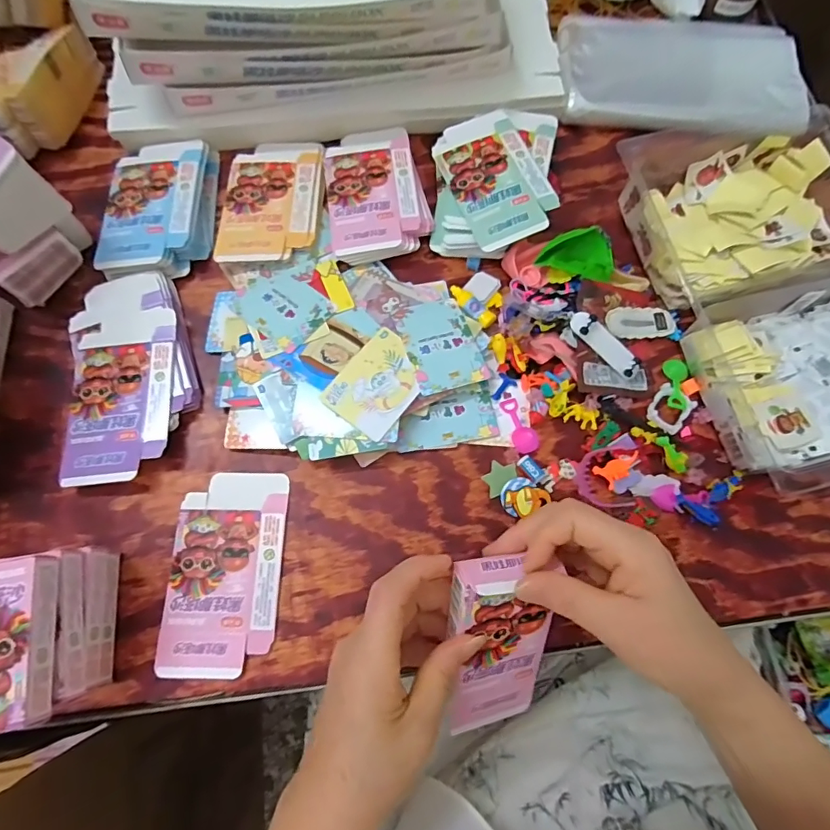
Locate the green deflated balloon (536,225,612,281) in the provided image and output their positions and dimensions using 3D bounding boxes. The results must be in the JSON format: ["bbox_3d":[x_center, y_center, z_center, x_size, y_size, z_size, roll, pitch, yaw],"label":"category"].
[{"bbox_3d":[0.145,-0.140,0.426,0.062,0.028,0.043,27,75,7],"label":"green deflated balloon"}]

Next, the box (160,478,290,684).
[{"bbox_3d":[-0.145,0.119,0.372,0.083,0.004,0.147,1,72,-1],"label":"box"}]

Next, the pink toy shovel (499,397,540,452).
[{"bbox_3d":[0.087,0.009,0.407,0.020,0.007,0.049,-21,75,-7],"label":"pink toy shovel"}]

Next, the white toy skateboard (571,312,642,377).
[{"bbox_3d":[0.162,-0.060,0.408,0.073,0.013,0.020,38,77,-13],"label":"white toy skateboard"}]

